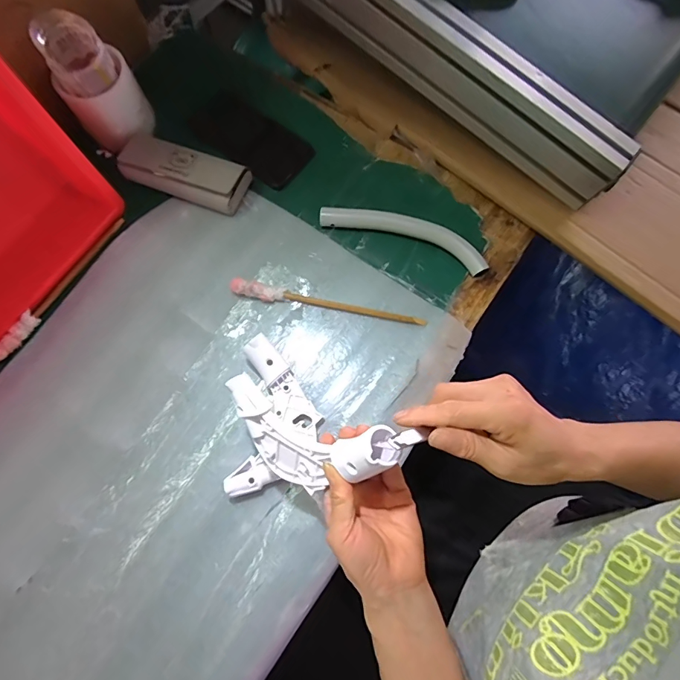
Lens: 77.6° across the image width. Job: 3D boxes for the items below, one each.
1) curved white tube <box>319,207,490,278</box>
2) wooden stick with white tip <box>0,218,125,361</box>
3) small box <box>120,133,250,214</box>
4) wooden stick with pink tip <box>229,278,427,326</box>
[{"bbox_3d":[0.078,-0.127,0.508,0.202,0.023,0.038,20,76,4],"label":"curved white tube"},{"bbox_3d":[-0.334,-0.066,0.506,0.019,0.025,0.211,31,77,6],"label":"wooden stick with white tip"},{"bbox_3d":[-0.193,-0.210,0.518,0.153,0.033,0.059,21,76,4],"label":"small box"},{"bbox_3d":[-0.015,-0.040,0.491,0.226,0.012,0.020,12,76,2],"label":"wooden stick with pink tip"}]

